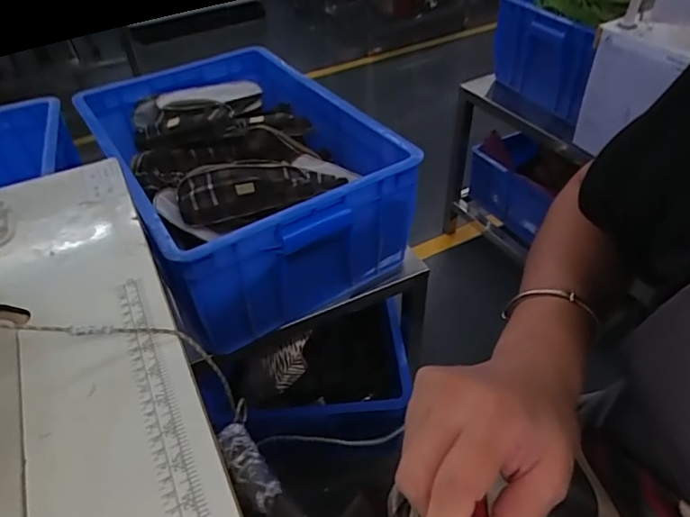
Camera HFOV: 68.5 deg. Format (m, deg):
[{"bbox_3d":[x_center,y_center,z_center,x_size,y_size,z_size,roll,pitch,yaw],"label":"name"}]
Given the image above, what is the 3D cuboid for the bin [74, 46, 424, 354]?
[{"bbox_3d":[-0.165,-0.133,0.850,0.358,0.200,0.490,-25,47,-22],"label":"bin"}]

